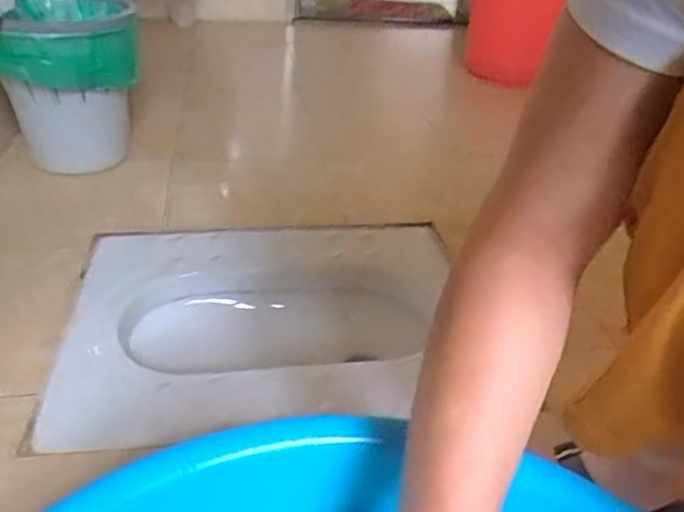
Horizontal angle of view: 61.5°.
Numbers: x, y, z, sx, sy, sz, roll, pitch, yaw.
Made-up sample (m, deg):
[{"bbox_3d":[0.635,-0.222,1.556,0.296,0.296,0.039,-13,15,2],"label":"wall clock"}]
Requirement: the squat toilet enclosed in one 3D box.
[{"bbox_3d":[-0.105,0.125,0.821,0.508,0.150,0.398,-4,34,-12],"label":"squat toilet"}]

